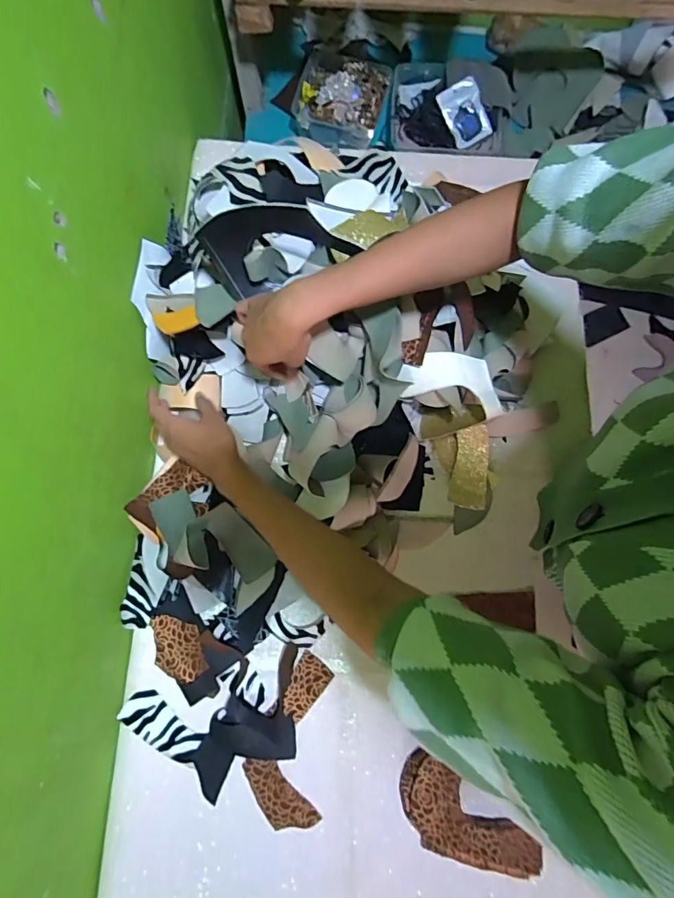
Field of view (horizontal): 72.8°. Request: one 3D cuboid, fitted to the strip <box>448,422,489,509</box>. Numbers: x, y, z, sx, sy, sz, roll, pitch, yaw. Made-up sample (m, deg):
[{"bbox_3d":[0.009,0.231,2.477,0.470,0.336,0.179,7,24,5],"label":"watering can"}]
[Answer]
[{"bbox_3d":[0.186,0.022,0.633,0.048,0.006,0.118,10,77,1],"label":"strip"}]

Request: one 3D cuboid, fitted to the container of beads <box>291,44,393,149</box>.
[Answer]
[{"bbox_3d":[0.005,-0.660,0.874,0.169,0.071,0.179,0,77,-1],"label":"container of beads"}]

